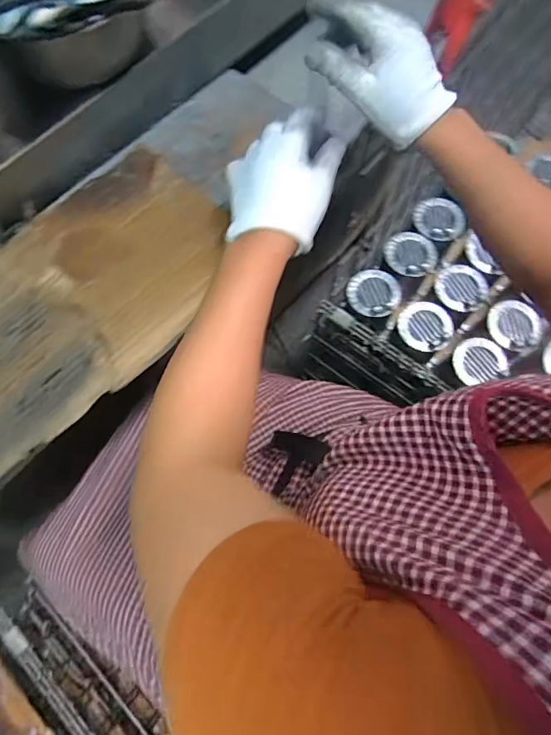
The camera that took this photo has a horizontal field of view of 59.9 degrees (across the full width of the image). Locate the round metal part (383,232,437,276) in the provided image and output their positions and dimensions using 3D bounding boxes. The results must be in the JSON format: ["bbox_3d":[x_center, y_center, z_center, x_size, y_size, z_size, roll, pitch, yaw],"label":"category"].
[{"bbox_3d":[0.234,-0.200,0.834,0.083,0.021,0.078,0,72,-1],"label":"round metal part"}]

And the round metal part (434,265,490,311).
[{"bbox_3d":[0.316,-0.135,0.814,0.084,0.022,0.089,0,72,-1],"label":"round metal part"}]

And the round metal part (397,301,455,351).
[{"bbox_3d":[0.247,-0.069,0.792,0.084,0.026,0.078,0,72,-1],"label":"round metal part"}]

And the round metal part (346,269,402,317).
[{"bbox_3d":[0.169,-0.130,0.818,0.089,0.017,0.083,0,72,-1],"label":"round metal part"}]

